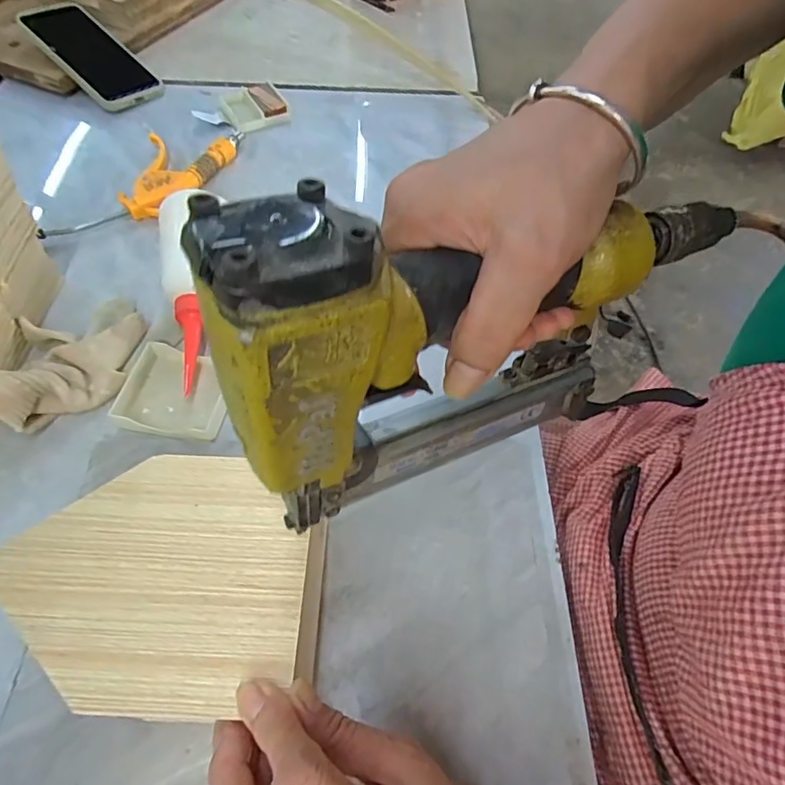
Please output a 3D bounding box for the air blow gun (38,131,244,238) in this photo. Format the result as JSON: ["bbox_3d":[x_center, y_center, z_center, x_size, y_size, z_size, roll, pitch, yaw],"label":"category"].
[{"bbox_3d":[-0.242,-0.214,0.539,0.090,0.023,0.214,19,59,11],"label":"air blow gun"}]

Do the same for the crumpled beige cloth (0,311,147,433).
[{"bbox_3d":[-0.240,-0.024,0.392,0.087,0.052,0.105,-3,57,-3],"label":"crumpled beige cloth"}]

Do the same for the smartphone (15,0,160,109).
[{"bbox_3d":[-0.358,-0.405,0.636,0.177,0.019,0.086,43,65,3],"label":"smartphone"}]

